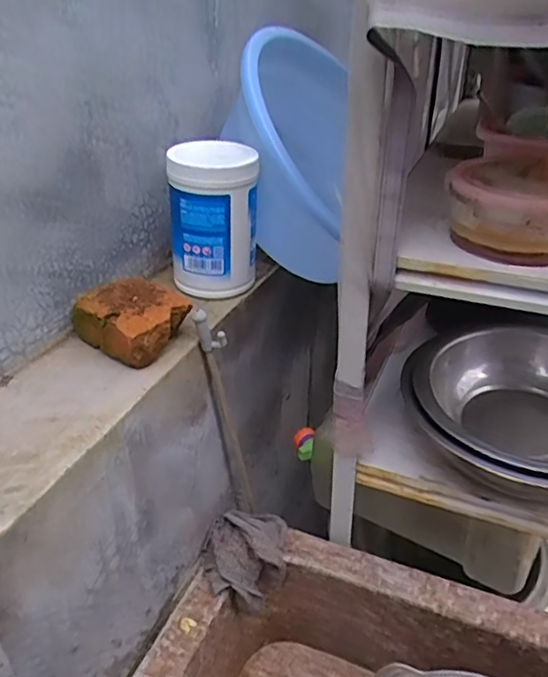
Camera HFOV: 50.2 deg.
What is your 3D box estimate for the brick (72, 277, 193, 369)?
[{"bbox_3d":[-0.147,-0.023,0.613,0.103,0.049,0.090,17,36,29],"label":"brick"}]

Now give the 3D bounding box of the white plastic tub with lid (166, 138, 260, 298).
[{"bbox_3d":[-0.070,-0.138,0.686,0.106,0.156,0.088,-6,31,-6],"label":"white plastic tub with lid"}]

